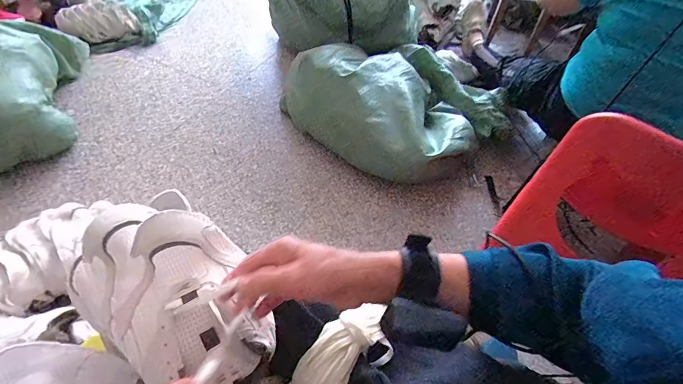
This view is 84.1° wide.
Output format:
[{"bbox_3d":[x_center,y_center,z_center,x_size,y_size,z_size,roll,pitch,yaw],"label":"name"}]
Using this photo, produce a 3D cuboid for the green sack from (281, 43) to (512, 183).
[{"bbox_3d":[0.179,-0.309,1.258,0.669,0.243,0.446,33,56,22],"label":"green sack"}]

